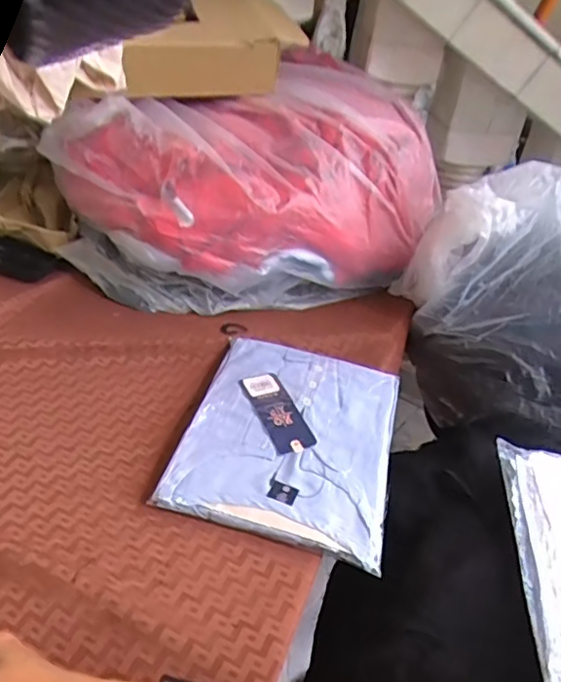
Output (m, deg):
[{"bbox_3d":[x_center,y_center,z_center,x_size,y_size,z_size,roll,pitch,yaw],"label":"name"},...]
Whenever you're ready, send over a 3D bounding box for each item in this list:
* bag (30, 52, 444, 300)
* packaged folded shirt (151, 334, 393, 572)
[{"bbox_3d":[-0.008,-0.226,0.792,0.505,0.220,0.307,-23,45,-36],"label":"bag"},{"bbox_3d":[0.014,0.100,0.608,0.213,0.037,0.252,13,36,8],"label":"packaged folded shirt"}]

